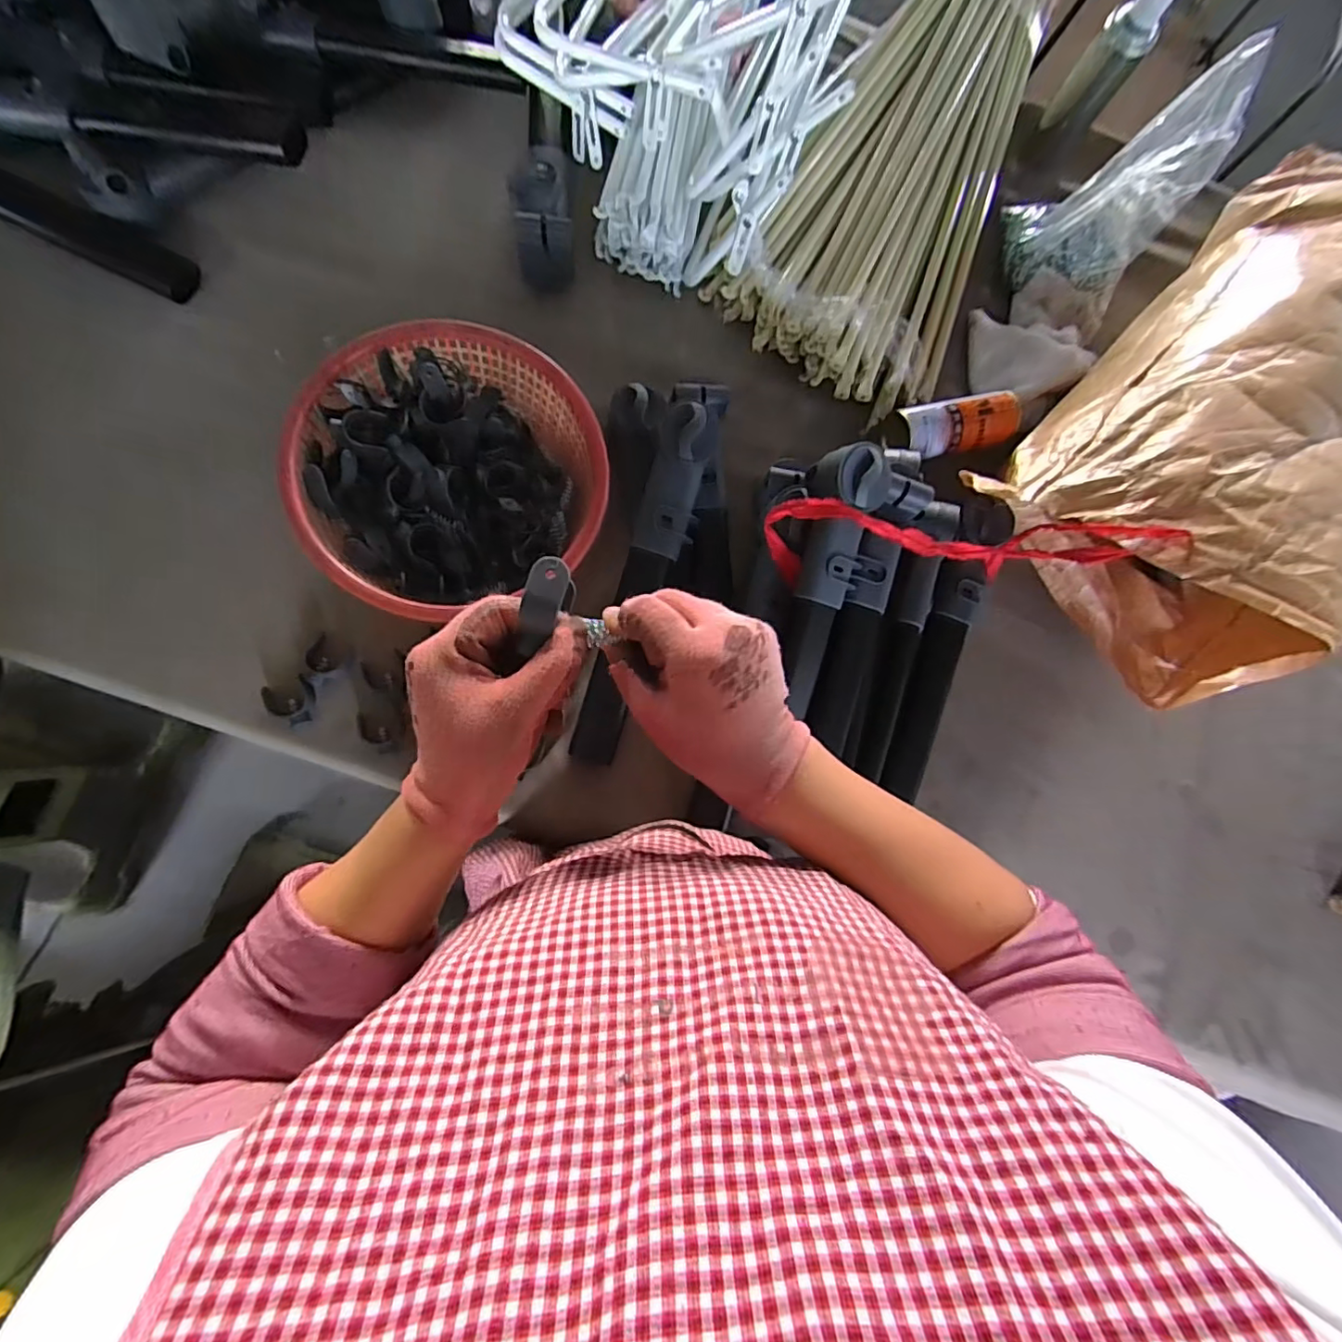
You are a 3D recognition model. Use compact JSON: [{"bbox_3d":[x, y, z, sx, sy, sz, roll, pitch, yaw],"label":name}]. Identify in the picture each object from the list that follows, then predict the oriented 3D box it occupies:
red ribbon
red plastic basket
[{"bbox_3d":[0.303,-0.145,0.600,0.398,0.142,0.088,-4,82,-9],"label":"red ribbon"},{"bbox_3d":[-0.223,-0.206,0.605,0.297,0.110,0.295,-17,88,-8],"label":"red plastic basket"}]

